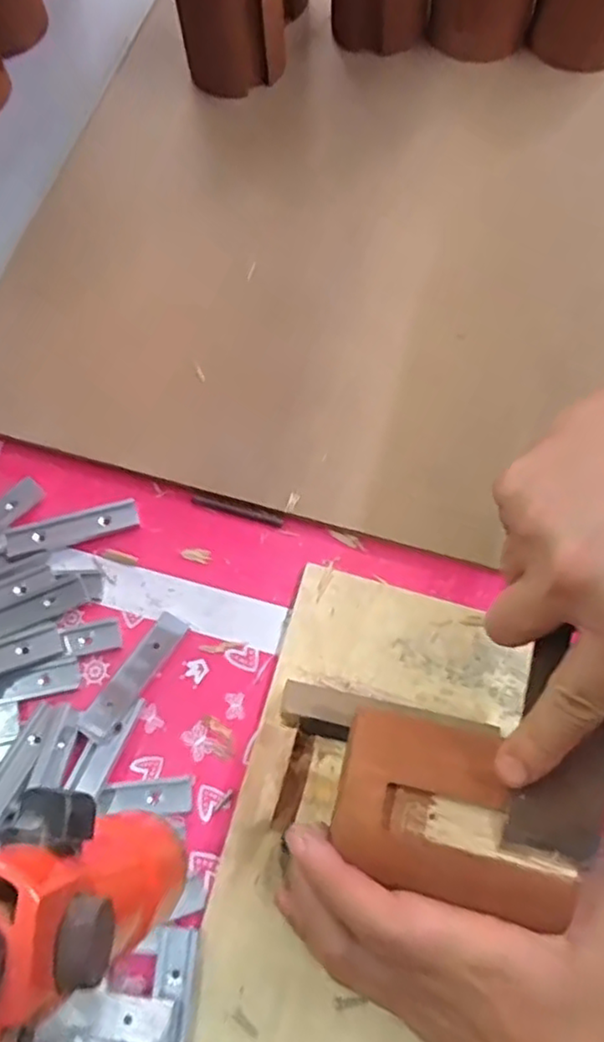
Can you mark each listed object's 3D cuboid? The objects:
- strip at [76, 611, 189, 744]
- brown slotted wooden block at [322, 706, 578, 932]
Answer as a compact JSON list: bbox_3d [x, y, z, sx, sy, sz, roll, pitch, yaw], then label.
[{"bbox_3d":[-0.097,0.088,0.385,0.018,0.012,0.079,32,74,11],"label":"strip"},{"bbox_3d":[0.065,0.122,0.286,0.098,0.023,0.069,14,71,6],"label":"brown slotted wooden block"}]

